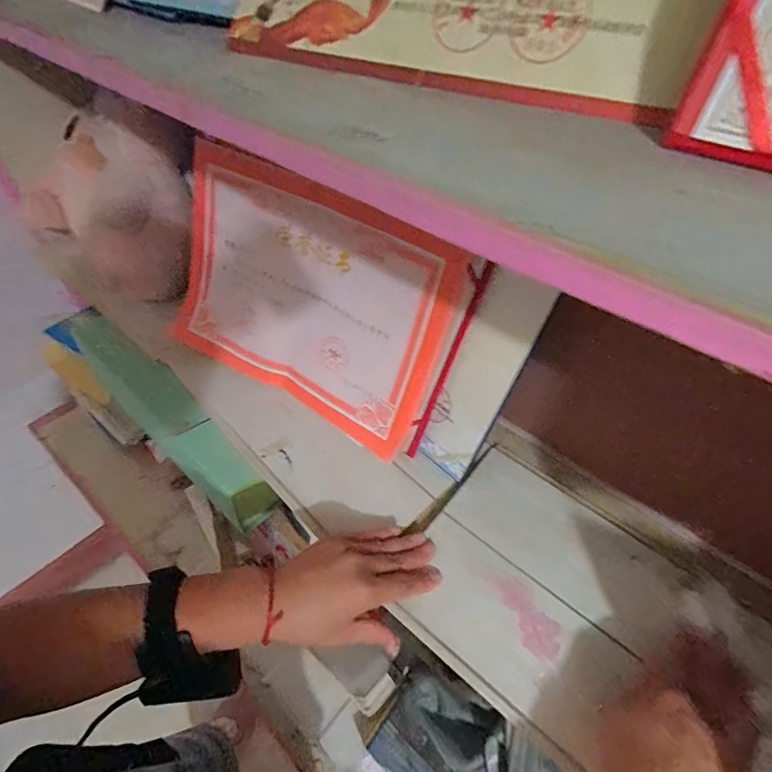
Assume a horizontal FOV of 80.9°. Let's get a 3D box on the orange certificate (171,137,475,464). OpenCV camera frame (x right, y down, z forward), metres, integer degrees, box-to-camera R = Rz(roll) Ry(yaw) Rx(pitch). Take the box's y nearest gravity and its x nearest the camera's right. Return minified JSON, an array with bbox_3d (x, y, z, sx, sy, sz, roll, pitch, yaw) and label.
[{"bbox_3d":[-0.095,-0.093,0.478,0.339,0.226,0.033,29,30,19],"label":"orange certificate"}]

